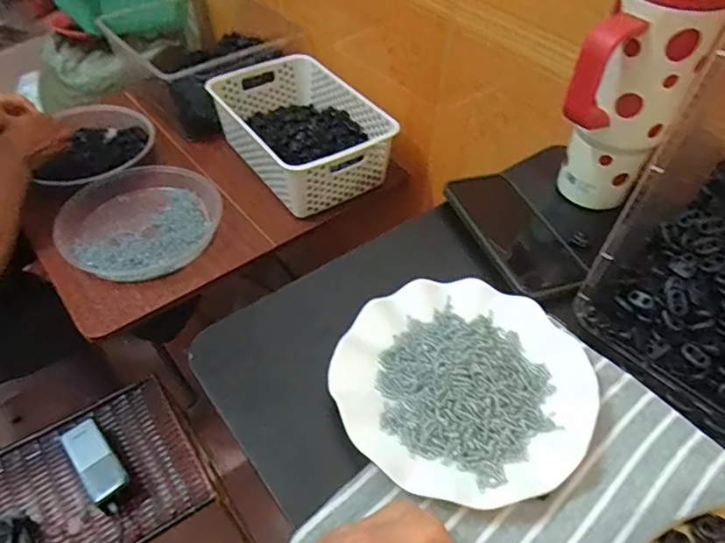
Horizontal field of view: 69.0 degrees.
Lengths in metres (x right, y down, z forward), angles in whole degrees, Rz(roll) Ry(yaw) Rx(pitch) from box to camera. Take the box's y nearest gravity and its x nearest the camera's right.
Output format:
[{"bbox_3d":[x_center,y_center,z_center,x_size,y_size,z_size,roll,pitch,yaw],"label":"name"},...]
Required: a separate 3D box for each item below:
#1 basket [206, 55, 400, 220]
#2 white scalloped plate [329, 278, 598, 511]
[{"bbox_3d":[-0.108,-0.249,0.898,0.213,0.110,0.331,-24,53,-20],"label":"basket"},{"bbox_3d":[0.075,0.079,0.394,0.177,0.020,0.176,0,49,0],"label":"white scalloped plate"}]

